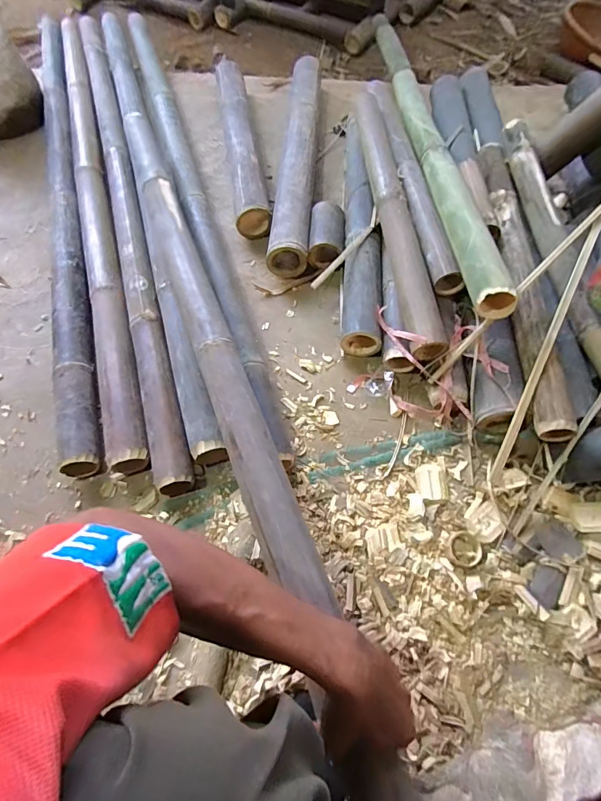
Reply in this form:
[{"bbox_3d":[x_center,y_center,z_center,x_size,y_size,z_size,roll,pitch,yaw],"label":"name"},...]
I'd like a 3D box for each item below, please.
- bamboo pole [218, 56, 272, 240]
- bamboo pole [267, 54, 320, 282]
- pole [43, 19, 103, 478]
[{"bbox_3d":[-0.148,-0.668,1.036,0.075,0.064,0.649,-9,63,-2],"label":"bamboo pole"},{"bbox_3d":[-0.001,-0.620,0.999,0.084,0.070,0.774,2,63,4],"label":"bamboo pole"},{"bbox_3d":[-0.556,-0.489,0.972,0.070,0.064,1.429,-17,64,-6],"label":"pole"}]

